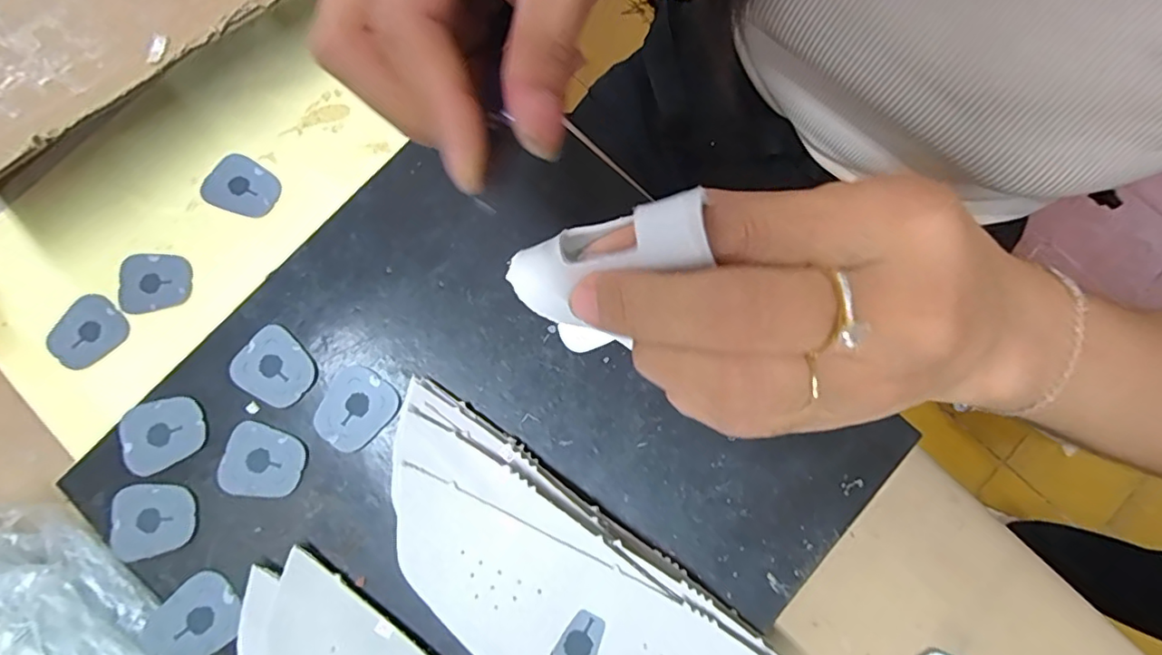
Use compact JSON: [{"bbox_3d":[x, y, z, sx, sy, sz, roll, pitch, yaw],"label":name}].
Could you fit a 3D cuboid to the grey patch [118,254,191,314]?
[{"bbox_3d":[-0.236,-0.025,0.310,0.037,0.005,0.032,-10,78,-3],"label":"grey patch"}]

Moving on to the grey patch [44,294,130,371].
[{"bbox_3d":[-0.271,0.003,0.308,0.031,0.005,0.038,41,80,-4],"label":"grey patch"}]

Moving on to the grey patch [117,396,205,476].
[{"bbox_3d":[-0.204,0.051,0.273,0.038,0.004,0.032,-29,80,-6],"label":"grey patch"}]

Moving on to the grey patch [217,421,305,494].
[{"bbox_3d":[-0.155,0.065,0.271,0.038,0.004,0.033,19,78,3],"label":"grey patch"}]

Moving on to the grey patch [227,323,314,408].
[{"bbox_3d":[-0.153,0.020,0.279,0.038,0.004,0.033,38,80,7],"label":"grey patch"}]

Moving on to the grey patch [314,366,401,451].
[{"bbox_3d":[-0.112,0.039,0.276,0.033,0.004,0.039,36,80,7],"label":"grey patch"}]

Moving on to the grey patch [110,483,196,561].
[{"bbox_3d":[-0.203,0.091,0.265,0.038,0.004,0.033,-9,78,-3],"label":"grey patch"}]

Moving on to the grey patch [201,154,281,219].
[{"bbox_3d":[-0.192,-0.079,0.318,0.037,0.004,0.032,32,80,6],"label":"grey patch"}]

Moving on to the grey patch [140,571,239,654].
[{"bbox_3d":[-0.176,0.134,0.256,0.032,0.009,0.037,43,81,8],"label":"grey patch"}]

